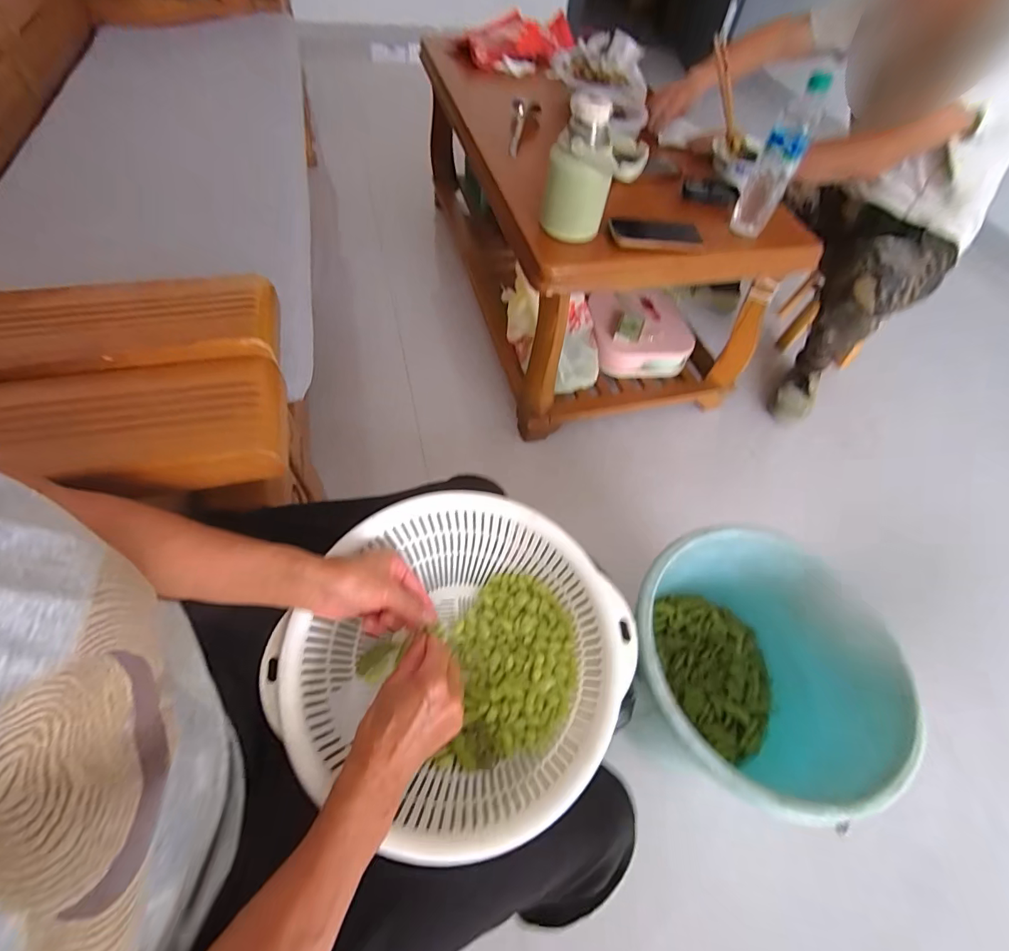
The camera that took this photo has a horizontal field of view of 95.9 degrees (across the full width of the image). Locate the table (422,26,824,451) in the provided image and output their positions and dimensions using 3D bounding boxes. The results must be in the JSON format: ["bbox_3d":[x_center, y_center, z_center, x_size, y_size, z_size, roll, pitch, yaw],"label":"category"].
[{"bbox_3d":[0.153,-0.690,1.198,0.544,0.439,1.188,-12,58,-13],"label":"table"}]

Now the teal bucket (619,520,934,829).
[{"bbox_3d":[0.310,0.277,0.651,0.305,0.268,0.301,-27,63,-21],"label":"teal bucket"}]

